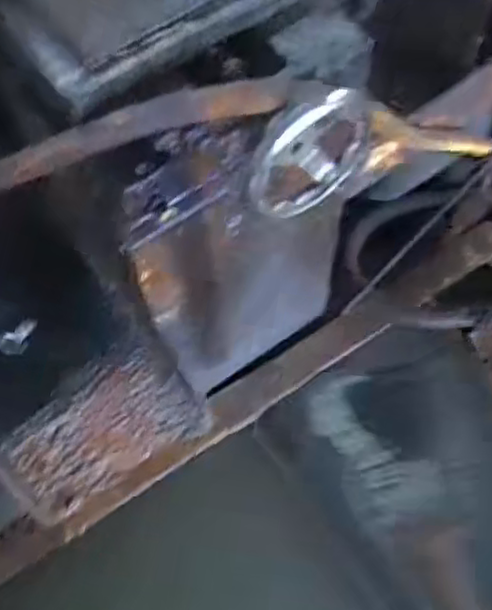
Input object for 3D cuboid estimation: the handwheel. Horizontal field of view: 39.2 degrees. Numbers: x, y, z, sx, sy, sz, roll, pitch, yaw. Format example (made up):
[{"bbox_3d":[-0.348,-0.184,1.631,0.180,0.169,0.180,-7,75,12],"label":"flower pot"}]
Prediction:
[{"bbox_3d":[0.044,-0.111,0.519,0.107,0.104,0.024,-33,67,-13],"label":"handwheel"}]

